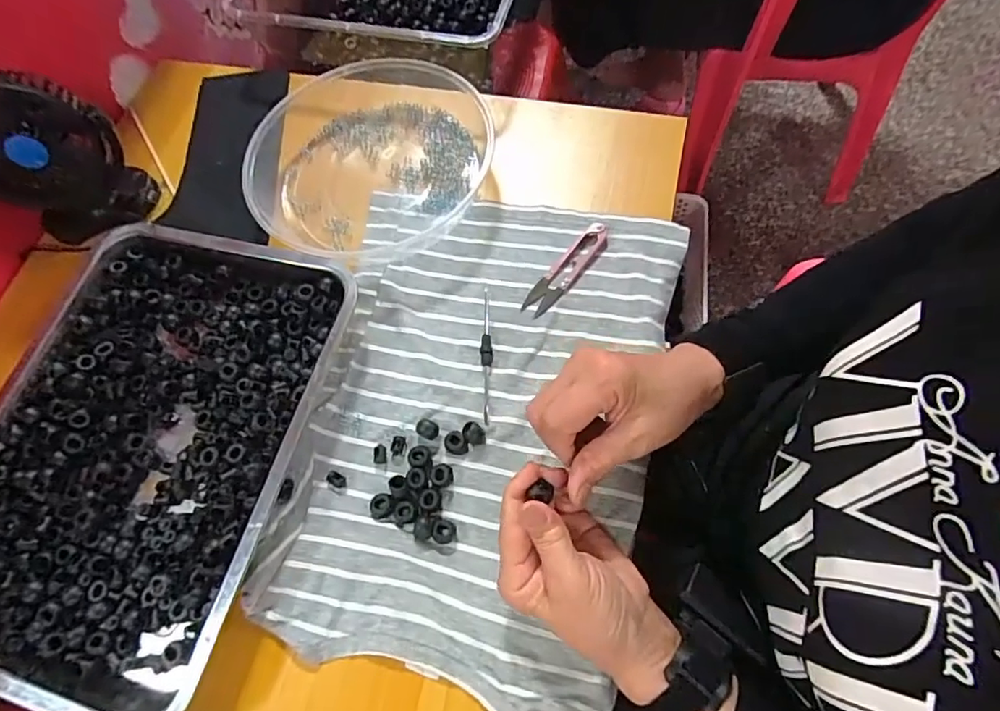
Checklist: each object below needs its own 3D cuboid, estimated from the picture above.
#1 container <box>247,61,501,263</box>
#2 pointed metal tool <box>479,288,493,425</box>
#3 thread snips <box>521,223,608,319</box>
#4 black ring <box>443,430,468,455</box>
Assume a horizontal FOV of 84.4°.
[{"bbox_3d":[-0.125,-0.193,0.522,0.228,0.040,0.241,-3,66,4],"label":"container"},{"bbox_3d":[-0.011,-0.003,0.448,0.010,0.009,0.119,-1,66,5],"label":"pointed metal tool"},{"bbox_3d":[0.058,-0.075,0.473,0.026,0.011,0.102,37,75,19],"label":"thread snips"},{"bbox_3d":[-0.034,0.067,0.418,0.016,0.007,0.019,-33,68,-9],"label":"black ring"}]

